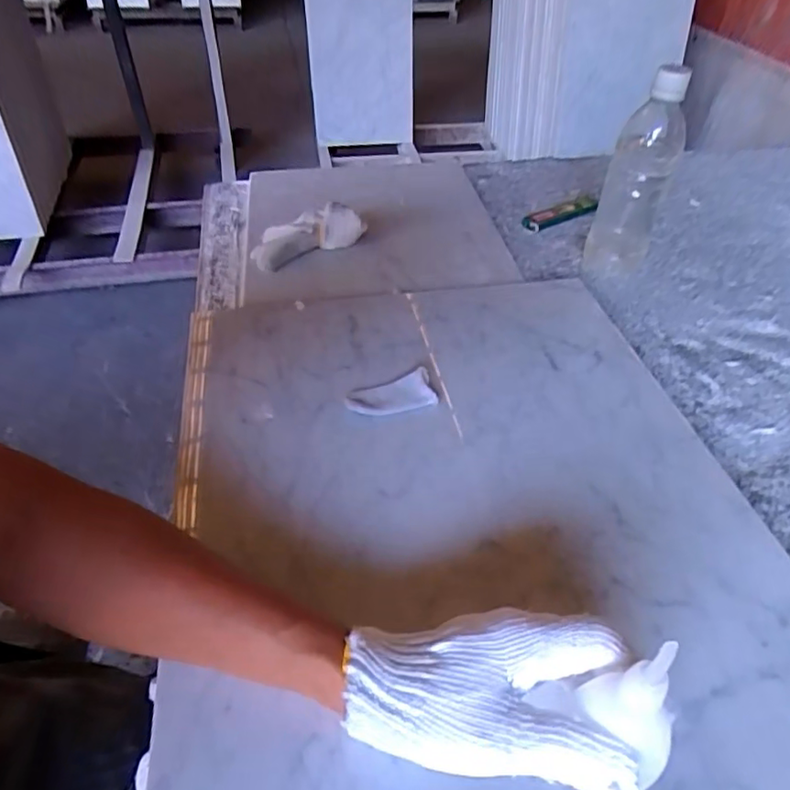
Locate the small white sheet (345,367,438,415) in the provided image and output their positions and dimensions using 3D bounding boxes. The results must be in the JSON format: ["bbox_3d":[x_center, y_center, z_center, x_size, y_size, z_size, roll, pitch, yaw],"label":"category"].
[{"bbox_3d":[-0.004,0.000,0.464,0.070,0.014,0.031,-11,45,-12],"label":"small white sheet"}]

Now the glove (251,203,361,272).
[{"bbox_3d":[-0.101,-0.178,0.648,0.124,0.043,0.061,-23,51,-9],"label":"glove"}]

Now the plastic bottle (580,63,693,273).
[{"bbox_3d":[0.250,-0.217,0.595,0.063,0.196,0.058,16,46,13],"label":"plastic bottle"}]

